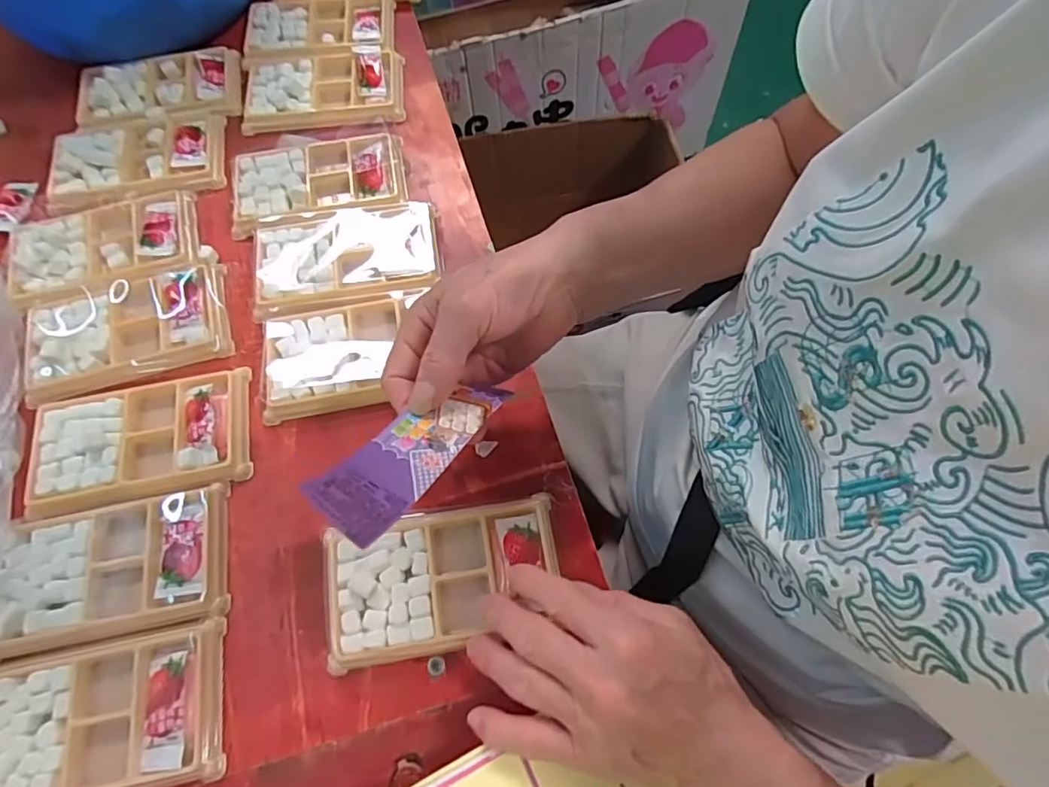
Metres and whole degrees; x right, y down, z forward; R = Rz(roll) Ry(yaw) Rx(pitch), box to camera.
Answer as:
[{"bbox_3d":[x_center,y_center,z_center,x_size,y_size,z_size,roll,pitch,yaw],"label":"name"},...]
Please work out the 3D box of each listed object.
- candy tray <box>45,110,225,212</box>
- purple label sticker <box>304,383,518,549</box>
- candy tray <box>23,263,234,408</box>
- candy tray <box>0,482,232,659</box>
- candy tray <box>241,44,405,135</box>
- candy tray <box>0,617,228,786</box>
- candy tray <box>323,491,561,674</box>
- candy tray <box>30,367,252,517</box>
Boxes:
[{"bbox_3d":[-0.319,-0.194,0.462,0.133,0.017,0.089,-9,67,-3],"label":"candy tray"},{"bbox_3d":[-0.049,0.024,0.269,0.038,0.010,0.114,33,42,14],"label":"purple label sticker"},{"bbox_3d":[-0.283,-0.048,0.404,0.132,0.019,0.080,-18,68,-7],"label":"candy tray"},{"bbox_3d":[-0.246,0.103,0.342,0.126,0.013,0.079,-10,67,-4],"label":"candy tray"},{"bbox_3d":[-0.177,-0.270,0.499,0.138,0.017,0.086,-6,67,-2],"label":"candy tray"},{"bbox_3d":[-0.233,0.178,0.310,0.132,0.013,0.079,-11,67,-4],"label":"candy tray"},{"bbox_3d":[-0.047,0.108,0.337,0.134,0.015,0.077,-11,67,-3],"label":"candy tray"},{"bbox_3d":[-0.252,0.029,0.370,0.135,0.013,0.078,-12,67,-5],"label":"candy tray"}]

